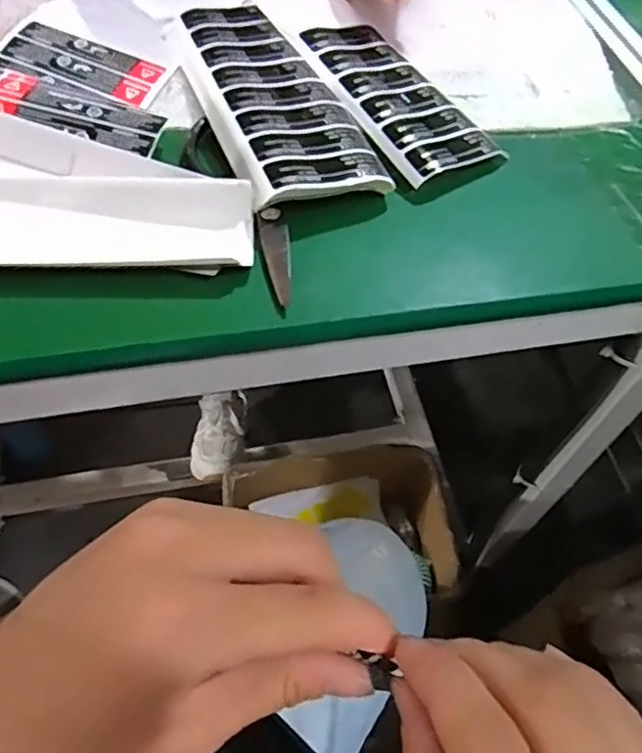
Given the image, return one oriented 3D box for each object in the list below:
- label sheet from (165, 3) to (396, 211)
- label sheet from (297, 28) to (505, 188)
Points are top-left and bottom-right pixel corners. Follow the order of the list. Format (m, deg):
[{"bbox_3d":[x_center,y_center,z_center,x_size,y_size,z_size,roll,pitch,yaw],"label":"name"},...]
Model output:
[{"bbox_3d":[-0.038,-0.202,0.460,0.093,0.033,0.221,-17,58,-16],"label":"label sheet"},{"bbox_3d":[0.053,-0.208,0.473,0.089,0.036,0.166,-26,61,-21],"label":"label sheet"}]

